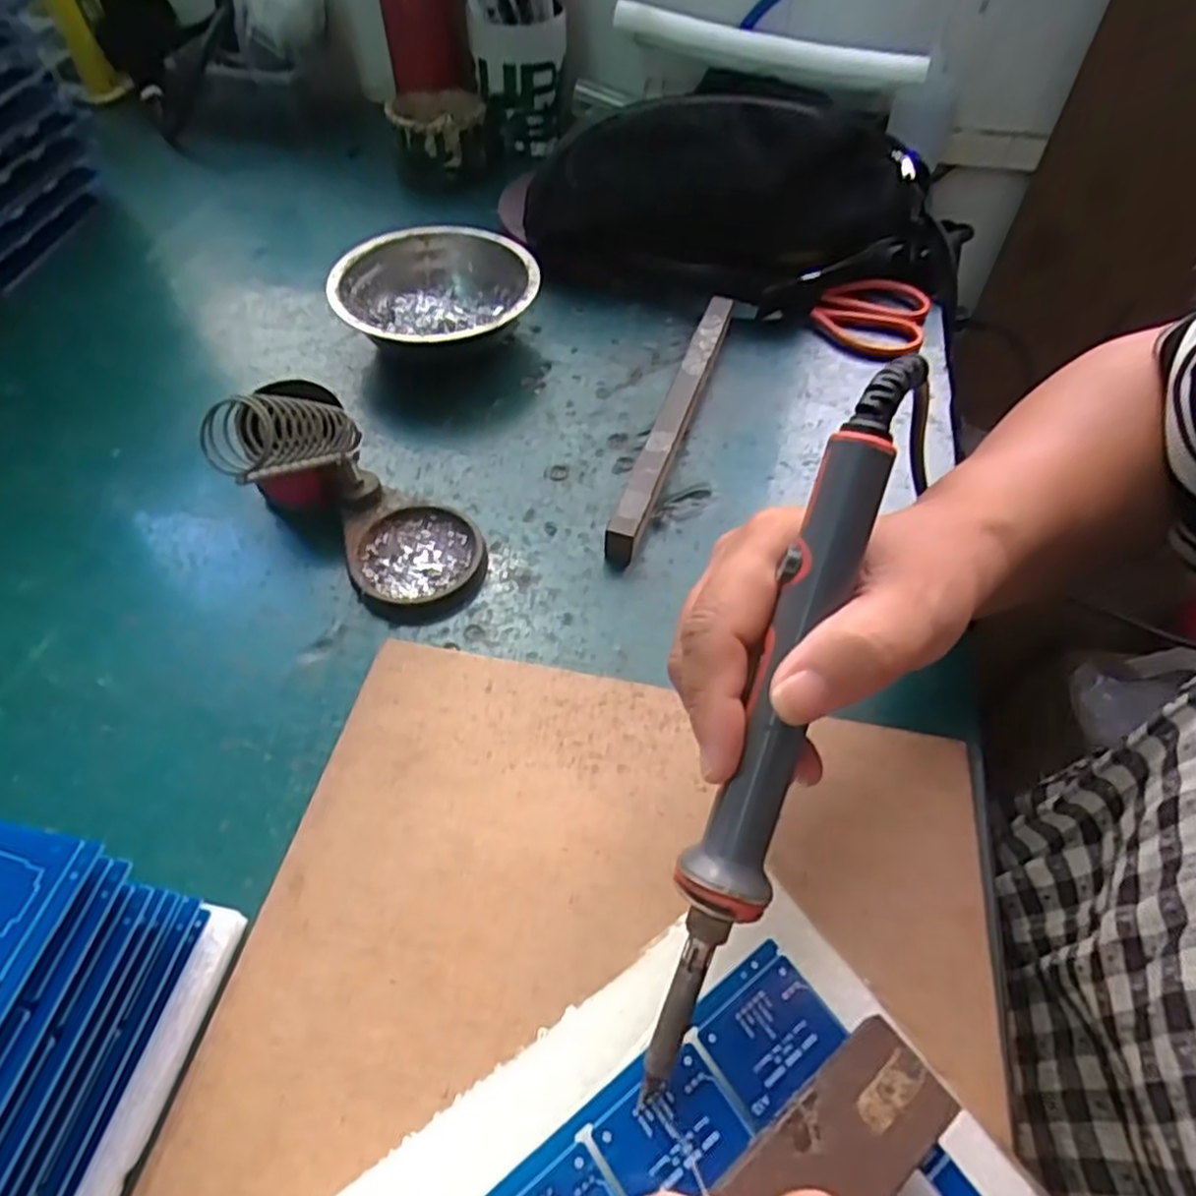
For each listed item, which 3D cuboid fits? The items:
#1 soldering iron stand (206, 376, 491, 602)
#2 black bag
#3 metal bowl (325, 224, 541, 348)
[{"bbox_3d":[-0.114,-0.055,0.339,0.102,0.093,0.089,-13,55,-10],"label":"soldering iron stand"},{"bbox_3d":[0.097,-0.257,0.471,0.291,0.133,0.060,9,24,-2],"label":"black bag"},{"bbox_3d":[-0.101,-0.187,0.465,0.124,0.043,0.118,-1,54,-1],"label":"metal bowl"}]

